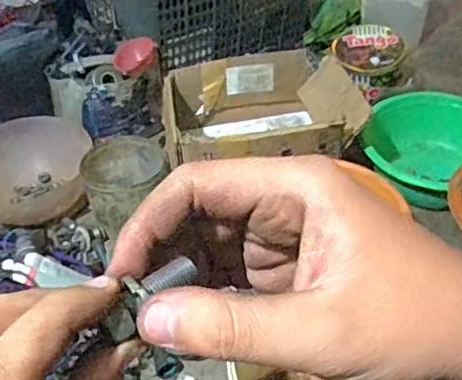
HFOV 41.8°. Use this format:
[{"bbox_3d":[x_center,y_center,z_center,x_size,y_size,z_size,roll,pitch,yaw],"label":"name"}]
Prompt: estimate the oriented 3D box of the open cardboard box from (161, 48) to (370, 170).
[{"bbox_3d":[0.054,-0.120,1.093,0.343,0.143,0.243,-10,44,-7],"label":"open cardboard box"}]

